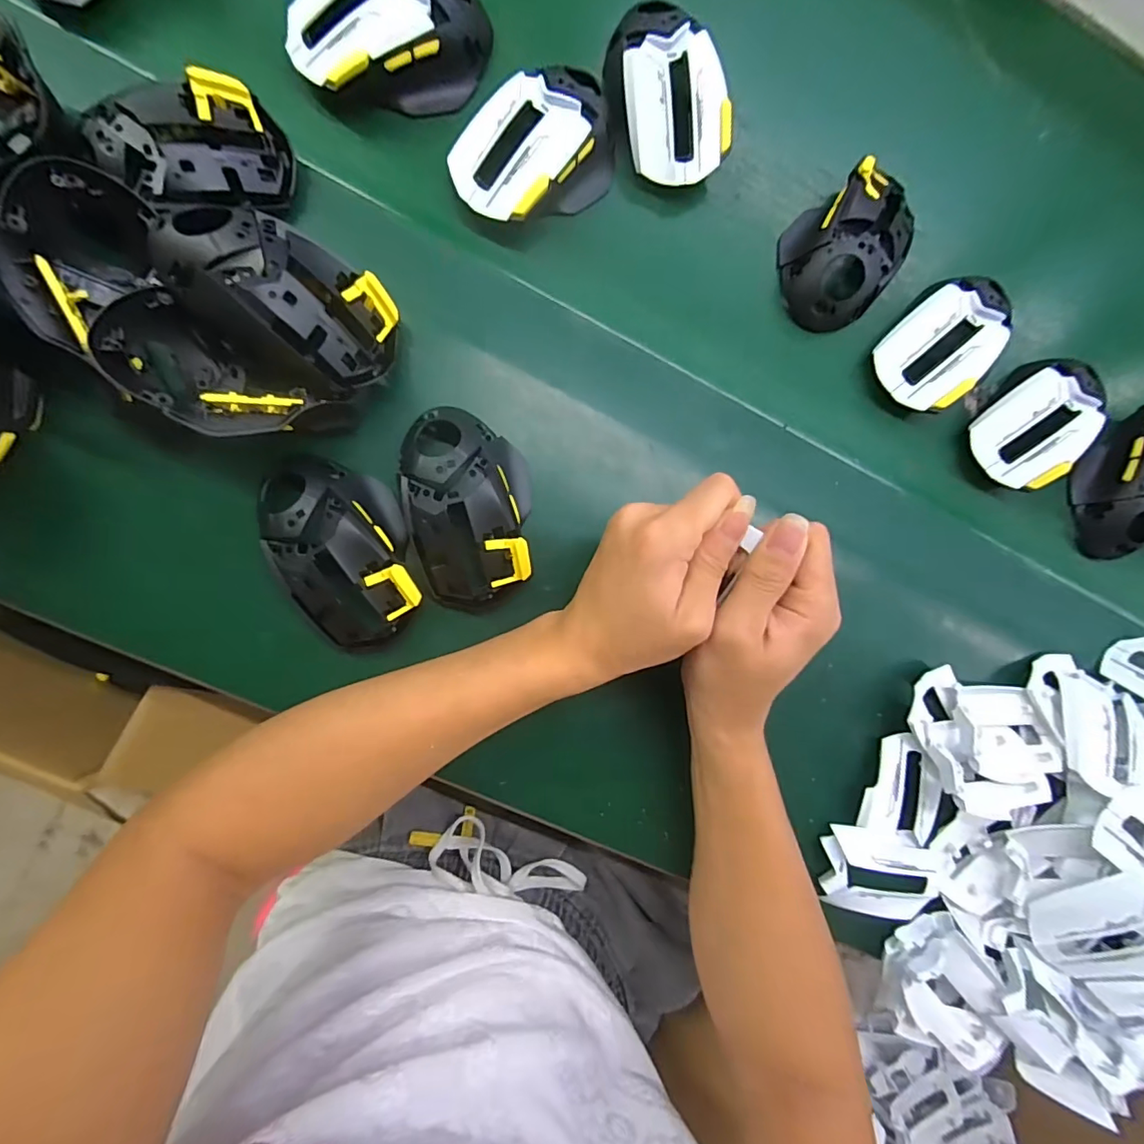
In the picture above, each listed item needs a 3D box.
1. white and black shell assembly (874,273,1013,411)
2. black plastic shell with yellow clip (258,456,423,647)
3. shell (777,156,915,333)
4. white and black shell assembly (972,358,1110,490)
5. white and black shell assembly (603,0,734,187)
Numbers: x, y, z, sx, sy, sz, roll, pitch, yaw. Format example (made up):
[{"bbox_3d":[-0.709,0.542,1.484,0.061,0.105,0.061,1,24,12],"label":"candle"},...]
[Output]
[{"bbox_3d":[0.251,-0.156,0.355,0.061,0.034,0.092,37,84,-8],"label":"white and black shell assembly"},{"bbox_3d":[-0.131,-0.015,0.292,0.068,0.030,0.111,-25,94,-9],"label":"black plastic shell with yellow clip"},{"bbox_3d":[0.191,-0.221,0.349,0.108,0.035,0.075,-42,96,-8],"label":"shell"},{"bbox_3d":[0.328,-0.108,0.366,0.067,0.037,0.100,44,83,-7],"label":"white and black shell assembly"},{"bbox_3d":[0.058,-0.299,0.328,0.065,0.036,0.099,-23,94,-9],"label":"white and black shell assembly"}]

